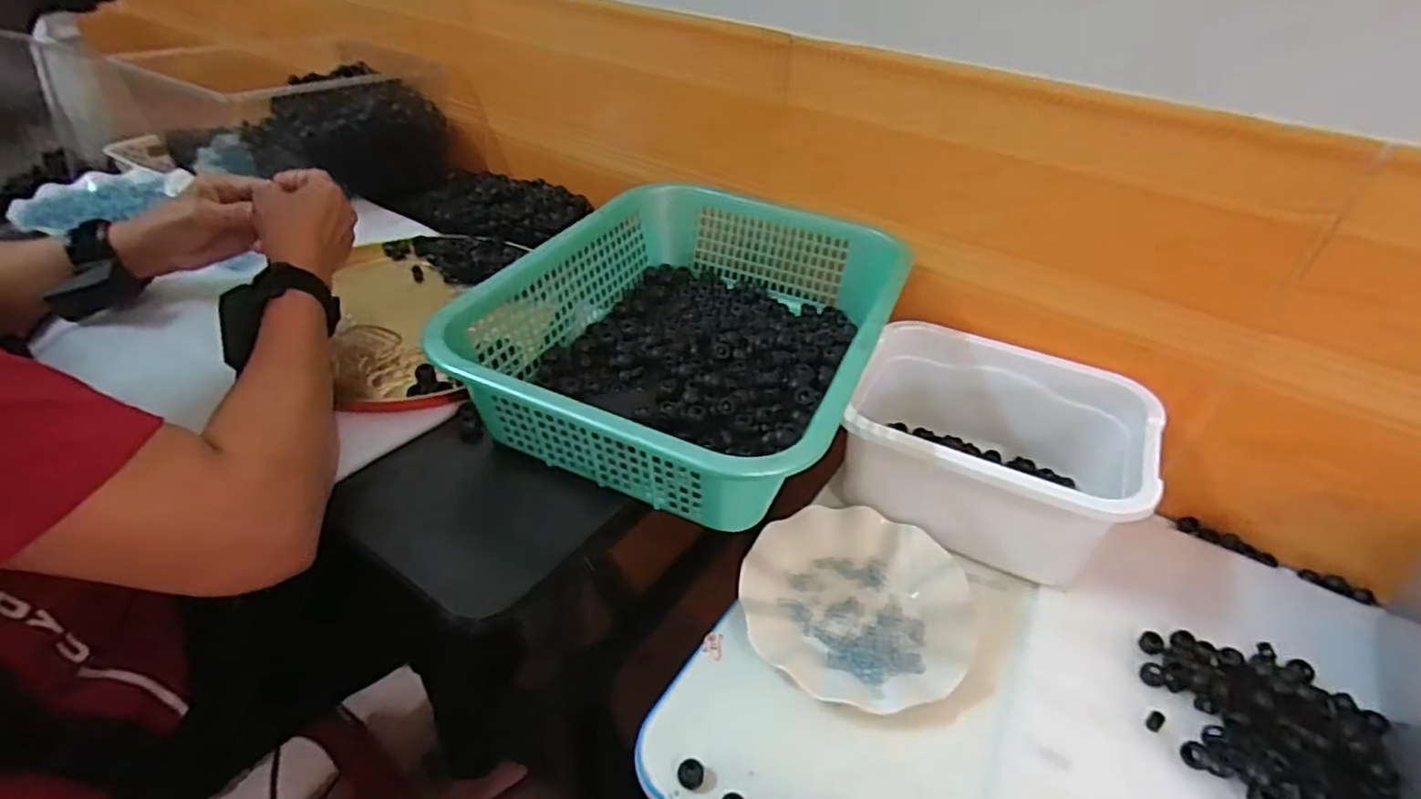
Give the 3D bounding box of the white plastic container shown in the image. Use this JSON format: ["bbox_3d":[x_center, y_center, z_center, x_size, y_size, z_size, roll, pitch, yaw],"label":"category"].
[{"bbox_3d":[0.250,0.043,0.607,0.237,0.122,0.185,19,41,17],"label":"white plastic container"}]

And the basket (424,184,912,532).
[{"bbox_3d":[-0.008,-0.057,0.588,0.287,0.111,0.369,17,41,15],"label":"basket"}]

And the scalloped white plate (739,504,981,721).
[{"bbox_3d":[0.118,0.162,0.542,0.178,0.022,0.176,3,39,-2],"label":"scalloped white plate"}]

